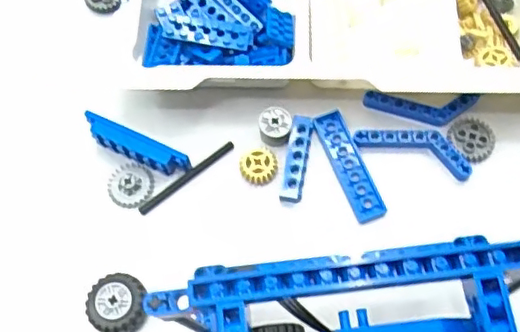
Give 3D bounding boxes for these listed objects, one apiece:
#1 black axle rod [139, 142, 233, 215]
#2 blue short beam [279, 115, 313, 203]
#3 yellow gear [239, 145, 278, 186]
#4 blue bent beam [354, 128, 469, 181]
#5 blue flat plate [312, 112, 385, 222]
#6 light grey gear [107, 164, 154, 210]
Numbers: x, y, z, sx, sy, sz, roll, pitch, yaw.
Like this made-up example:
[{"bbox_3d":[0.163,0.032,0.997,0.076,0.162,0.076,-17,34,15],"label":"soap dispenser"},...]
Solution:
[{"bbox_3d":[-0.040,0.006,0.325,0.061,0.004,0.005,-37,71,-12],"label":"black axle rod"},{"bbox_3d":[0.020,-0.004,0.324,0.011,0.007,0.047,10,69,6],"label":"blue short beam"},{"bbox_3d":[-0.001,-0.001,0.323,0.020,0.006,0.022,-11,68,-2],"label":"yellow gear"},{"bbox_3d":[0.084,-0.012,0.323,0.062,0.005,0.021,17,70,9],"label":"blue bent beam"},{"bbox_3d":[0.048,-0.001,0.322,0.016,0.005,0.062,-21,69,-6],"label":"blue flat plate"},{"bbox_3d":[-0.070,0.011,0.323,0.024,0.006,0.023,-1,68,2],"label":"light grey gear"}]

